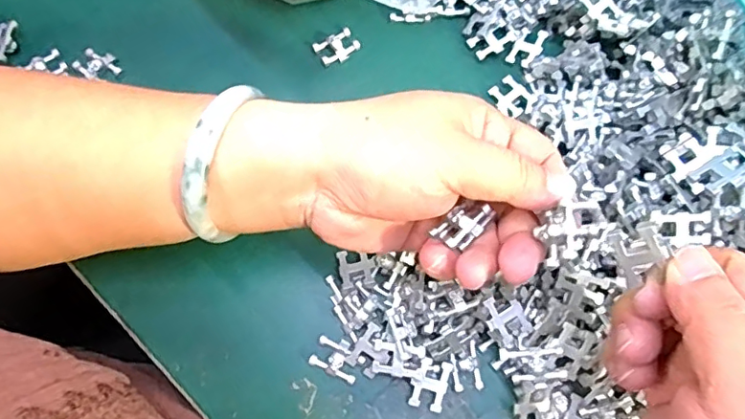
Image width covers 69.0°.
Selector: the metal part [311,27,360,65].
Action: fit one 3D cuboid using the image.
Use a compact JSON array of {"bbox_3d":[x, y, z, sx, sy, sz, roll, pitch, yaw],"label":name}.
[{"bbox_3d":[-0.021,-0.097,0.319,0.024,0.005,0.017,-34,77,-10],"label":"metal part"}]

